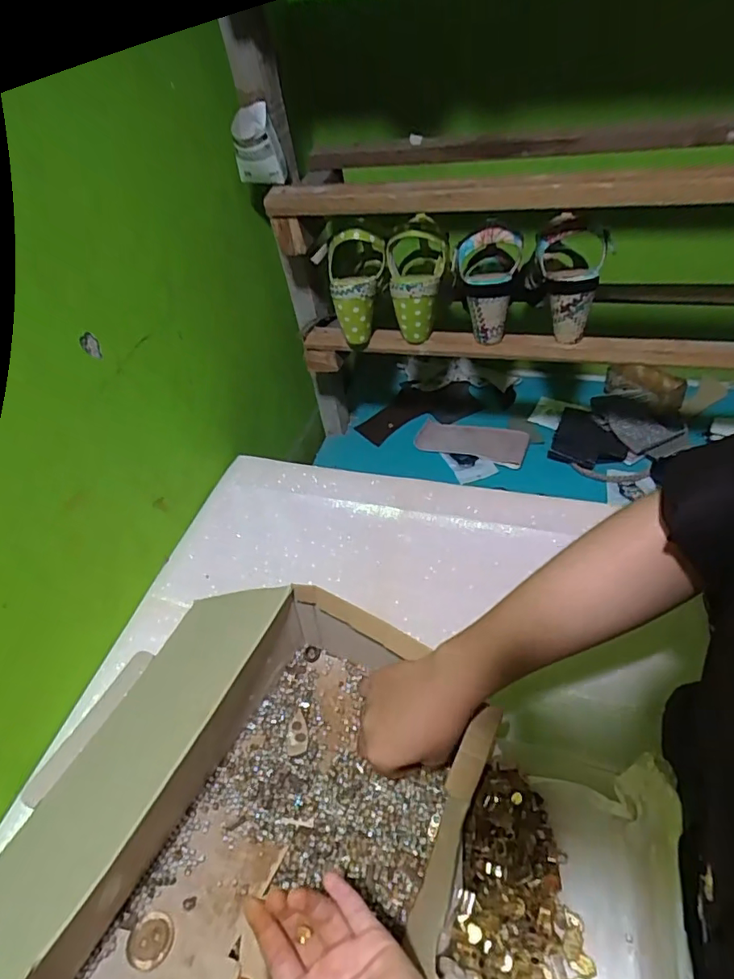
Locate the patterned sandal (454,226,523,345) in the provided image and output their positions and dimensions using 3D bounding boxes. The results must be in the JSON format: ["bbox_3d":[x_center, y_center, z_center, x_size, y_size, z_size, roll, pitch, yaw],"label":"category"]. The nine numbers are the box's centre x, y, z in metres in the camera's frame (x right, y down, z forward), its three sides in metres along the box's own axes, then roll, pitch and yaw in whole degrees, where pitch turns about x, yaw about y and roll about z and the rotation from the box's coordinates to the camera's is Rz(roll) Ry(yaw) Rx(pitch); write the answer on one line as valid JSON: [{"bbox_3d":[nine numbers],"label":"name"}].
[{"bbox_3d":[0.154,-0.262,0.688,0.080,0.137,0.084,-1,46,10],"label":"patterned sandal"}]

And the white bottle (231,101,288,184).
[{"bbox_3d":[-0.132,-0.417,0.652,0.056,0.077,0.052,-15,45,-4],"label":"white bottle"}]

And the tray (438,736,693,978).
[{"bbox_3d":[0.139,0.287,0.388,0.144,0.081,0.176,9,47,16],"label":"tray"}]

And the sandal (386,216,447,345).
[{"bbox_3d":[0.065,-0.268,0.709,0.082,0.139,0.061,0,46,11],"label":"sandal"}]

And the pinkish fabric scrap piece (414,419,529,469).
[{"bbox_3d":[0.184,-0.087,0.949,0.185,0.017,0.087,10,49,20],"label":"pinkish fabric scrap piece"}]

